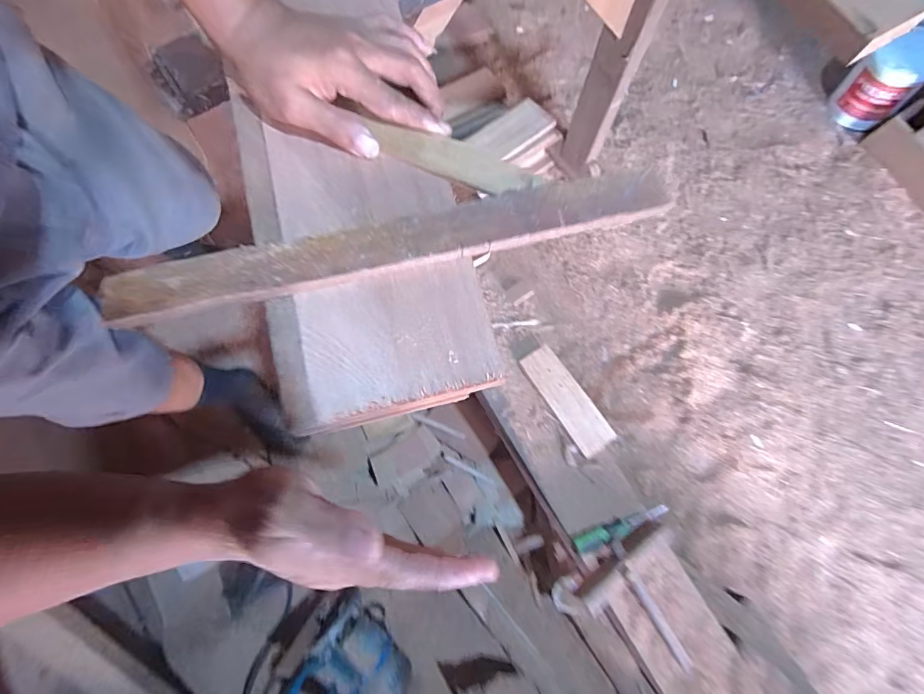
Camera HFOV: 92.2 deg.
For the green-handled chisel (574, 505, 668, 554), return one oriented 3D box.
[{"bbox_3d":[0.282,0.318,0.784,0.178,0.026,0.029,-20,76,-7],"label":"green-handled chisel"}]

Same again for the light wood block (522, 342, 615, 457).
[{"bbox_3d":[0.201,0.098,0.852,0.075,0.017,0.217,-33,78,-10],"label":"light wood block"}]

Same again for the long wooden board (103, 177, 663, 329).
[{"bbox_3d":[-0.043,-0.077,0.330,0.402,0.017,0.041,-13,73,-7],"label":"long wooden board"}]

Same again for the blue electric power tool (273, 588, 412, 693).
[{"bbox_3d":[-0.205,0.608,0.863,0.222,0.228,0.182,20,75,4],"label":"blue electric power tool"}]

